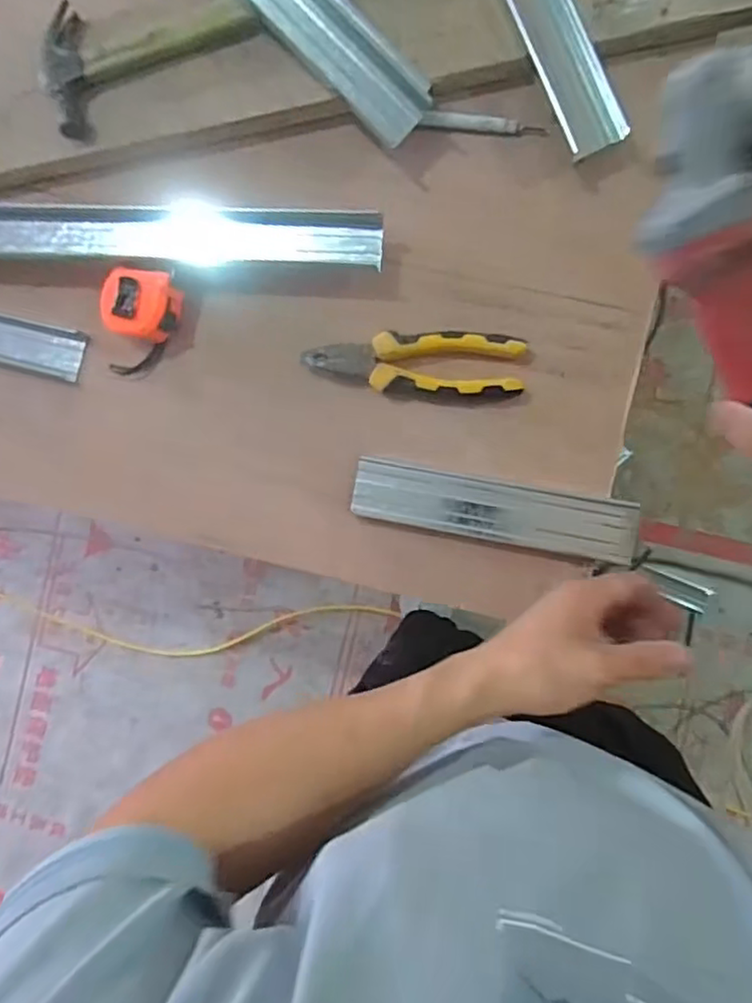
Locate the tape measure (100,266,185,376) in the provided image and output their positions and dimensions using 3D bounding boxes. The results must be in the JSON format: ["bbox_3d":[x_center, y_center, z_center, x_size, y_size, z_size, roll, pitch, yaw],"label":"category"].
[{"bbox_3d":[-0.223,-0.172,0.600,0.063,0.040,0.107,19,92,7],"label":"tape measure"}]

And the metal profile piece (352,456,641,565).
[{"bbox_3d":[0.104,0.008,0.568,0.245,0.025,0.056,10,91,7],"label":"metal profile piece"}]

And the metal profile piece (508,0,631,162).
[{"bbox_3d":[0.143,-0.405,0.532,0.052,0.020,0.238,-22,87,6],"label":"metal profile piece"}]

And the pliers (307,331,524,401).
[{"bbox_3d":[0.034,-0.120,0.572,0.189,0.029,0.057,1,90,7],"label":"pliers"}]

